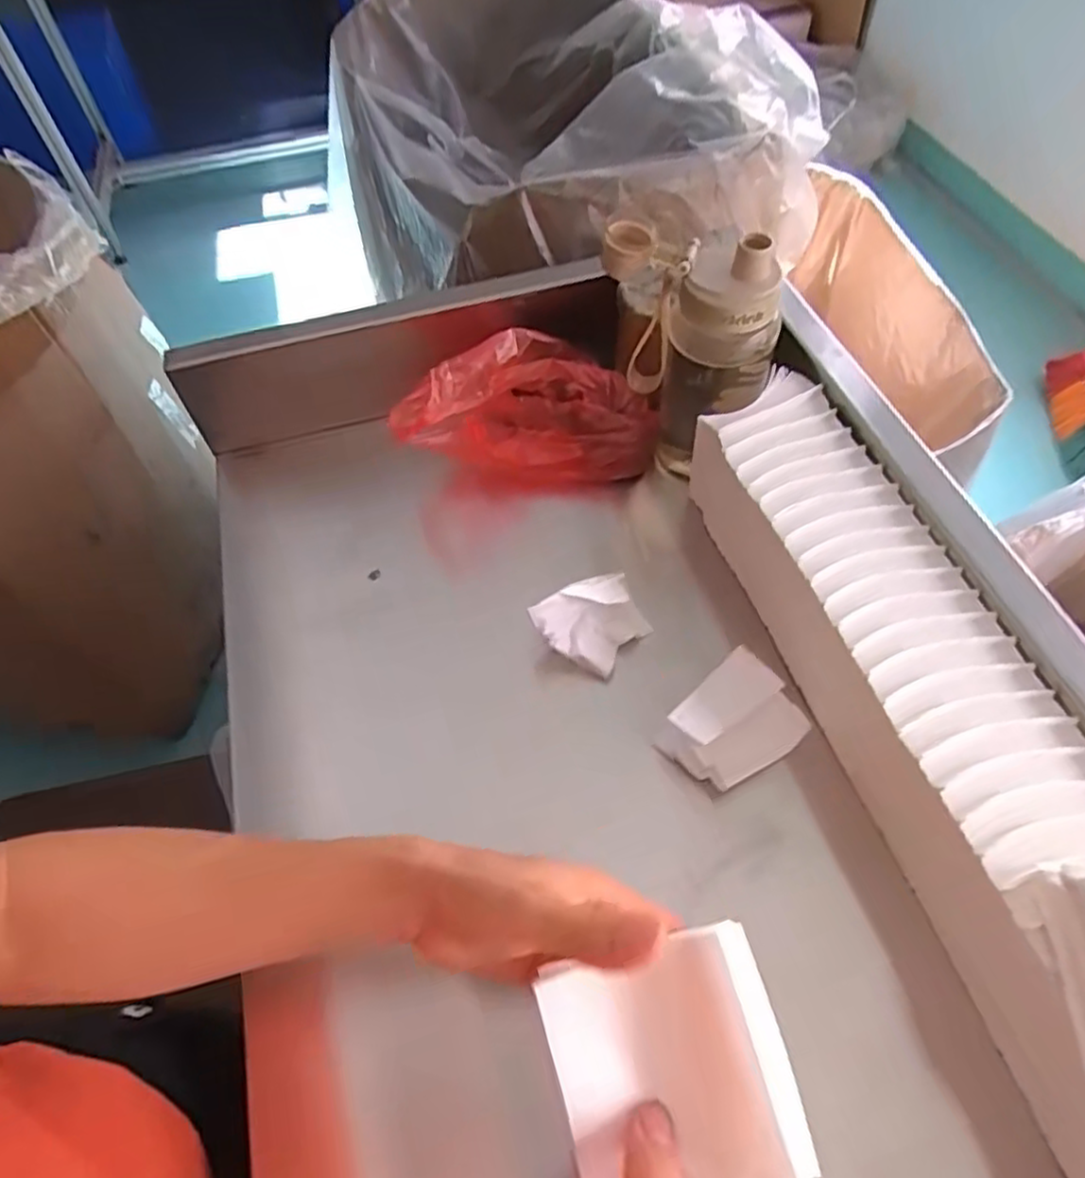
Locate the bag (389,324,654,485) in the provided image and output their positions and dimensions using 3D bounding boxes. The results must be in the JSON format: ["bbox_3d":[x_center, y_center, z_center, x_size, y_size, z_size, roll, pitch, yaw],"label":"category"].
[{"bbox_3d":[-0.014,-0.162,0.611,0.217,0.098,0.109,-4,57,0],"label":"bag"}]

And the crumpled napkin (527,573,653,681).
[{"bbox_3d":[0.039,0.022,0.520,0.078,0.053,0.052,-39,63,-20],"label":"crumpled napkin"}]

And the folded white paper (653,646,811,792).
[{"bbox_3d":[0.133,0.092,0.483,0.091,0.037,0.067,-38,63,-20],"label":"folded white paper"}]

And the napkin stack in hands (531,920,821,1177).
[{"bbox_3d":[0.053,0.199,0.294,0.092,0.022,0.093,-17,67,8],"label":"napkin stack in hands"}]

